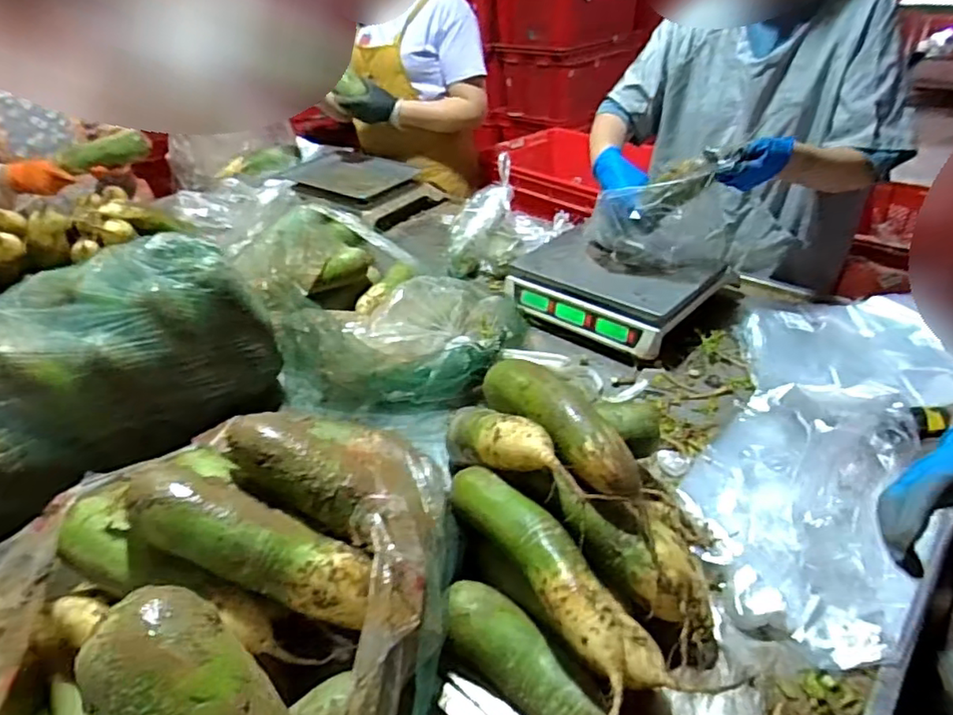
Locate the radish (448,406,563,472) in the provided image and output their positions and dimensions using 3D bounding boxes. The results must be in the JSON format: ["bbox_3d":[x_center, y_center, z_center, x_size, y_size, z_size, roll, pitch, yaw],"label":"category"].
[{"bbox_3d":[0.013,0.091,0.676,0.049,0.058,0.244,-24,12,-26],"label":"radish"}]

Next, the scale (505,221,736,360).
[{"bbox_3d":[0.266,-0.147,1.147,0.347,0.096,0.296,27,46,37],"label":"scale"}]

